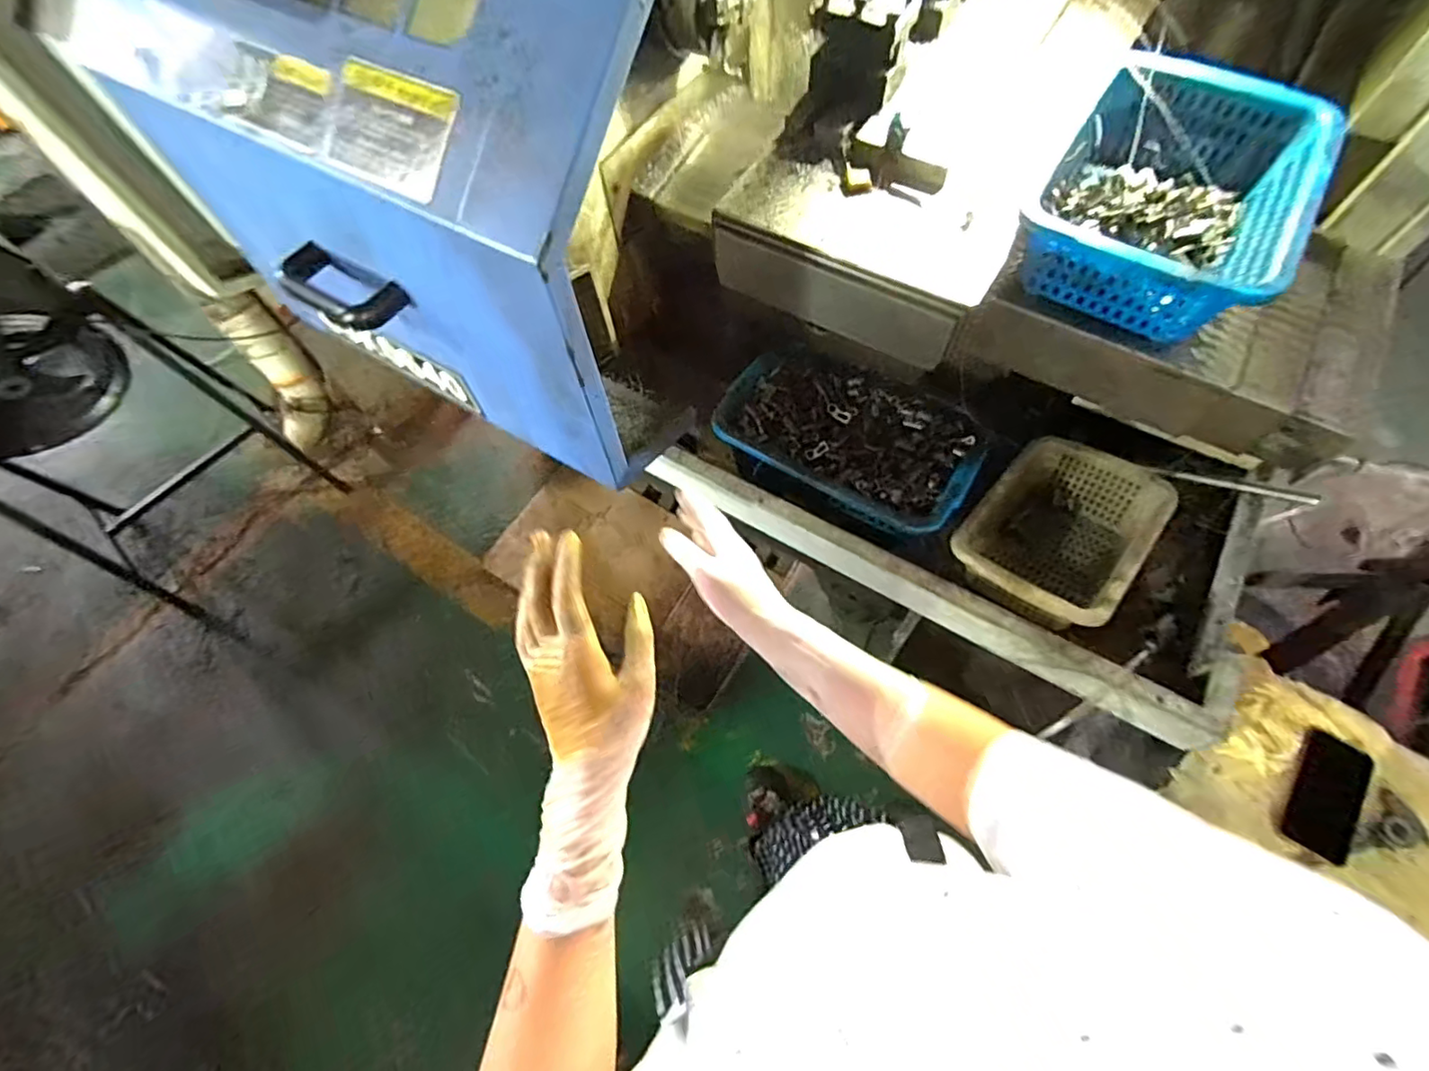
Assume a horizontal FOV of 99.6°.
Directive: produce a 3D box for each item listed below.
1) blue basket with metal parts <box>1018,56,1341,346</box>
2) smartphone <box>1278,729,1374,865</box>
[{"bbox_3d":[0.489,-0.364,0.664,0.242,0.128,0.335,31,69,15],"label":"blue basket with metal parts"},{"bbox_3d":[0.805,0.341,0.796,0.085,0.015,0.154,26,82,11],"label":"smartphone"}]

